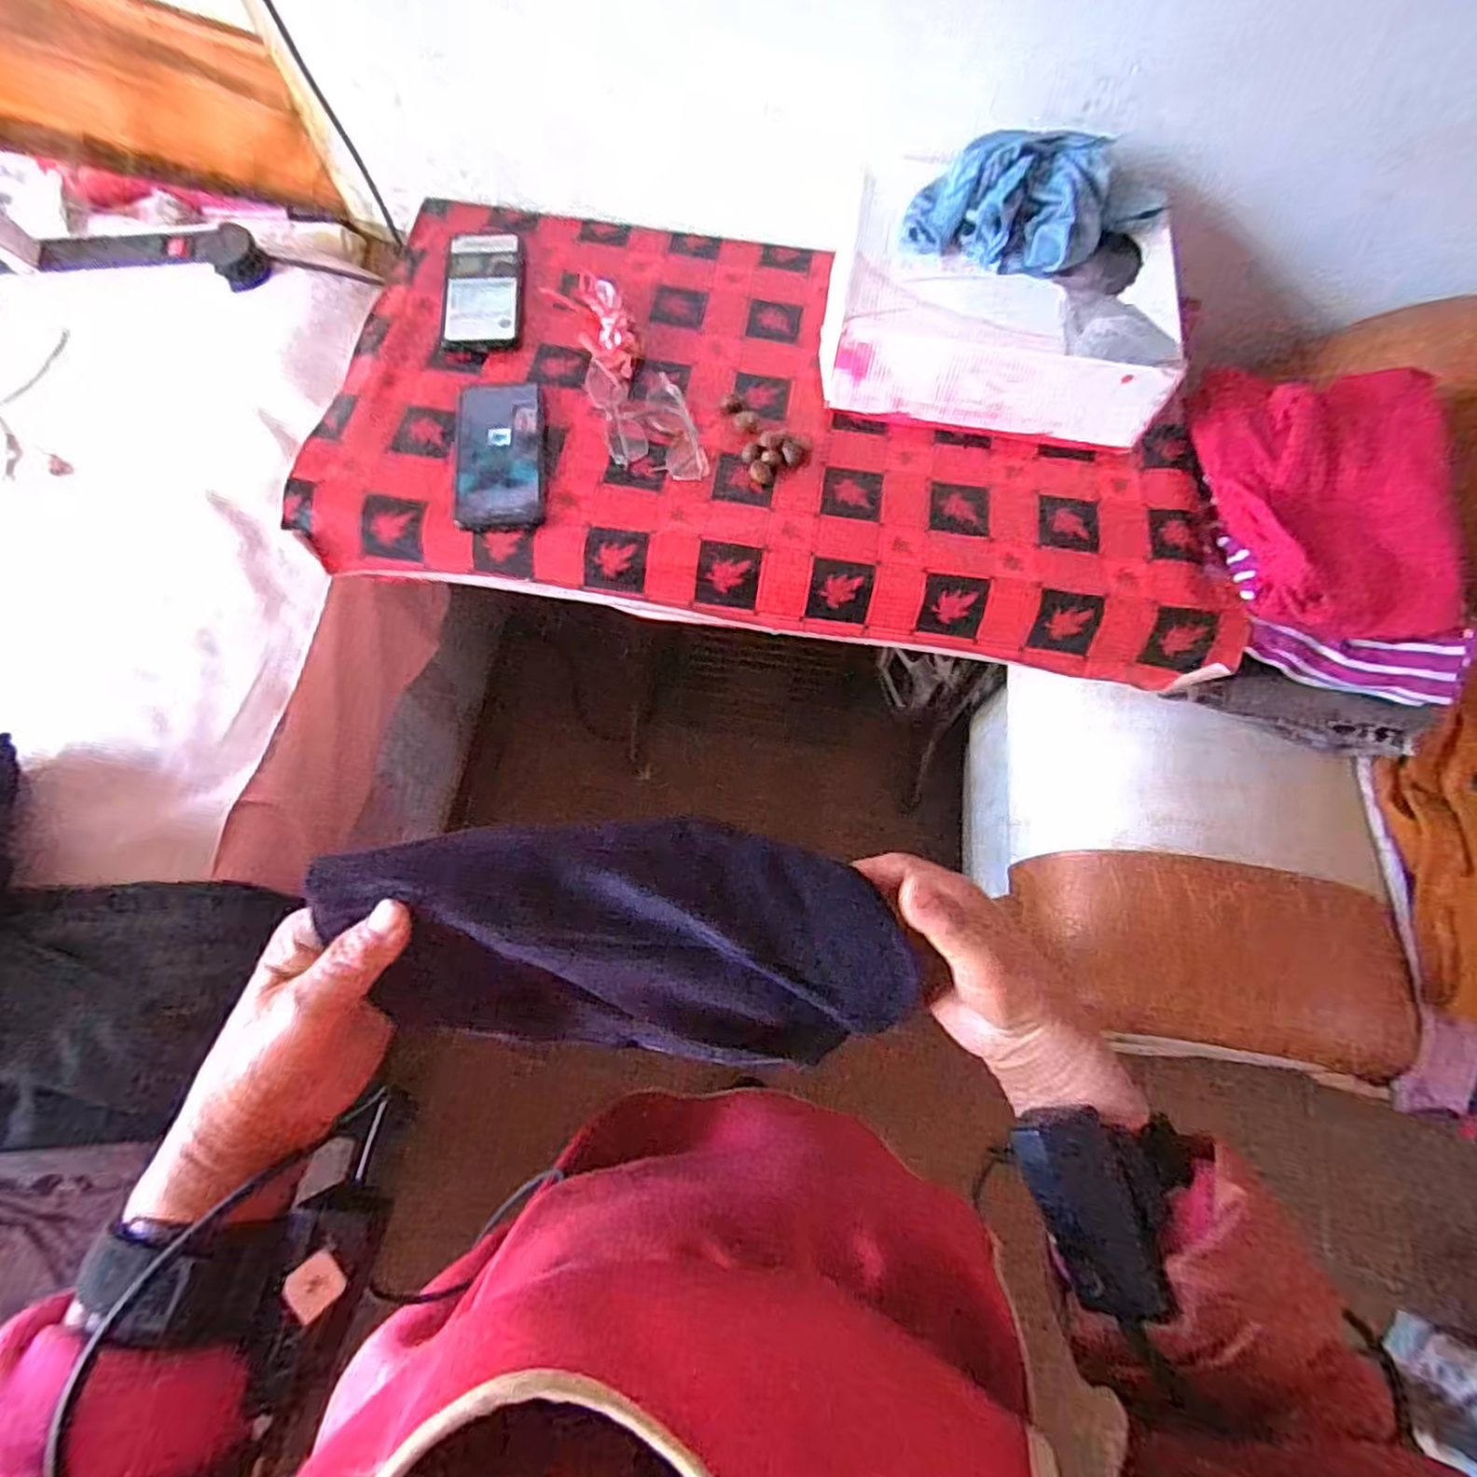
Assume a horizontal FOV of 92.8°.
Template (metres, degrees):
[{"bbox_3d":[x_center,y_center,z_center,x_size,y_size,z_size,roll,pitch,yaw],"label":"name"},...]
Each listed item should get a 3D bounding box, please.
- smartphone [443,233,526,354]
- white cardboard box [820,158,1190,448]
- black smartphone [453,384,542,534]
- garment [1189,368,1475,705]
[{"bbox_3d":[-0.258,-0.455,0.715,0.075,0.005,0.156,-2,72,-6],"label":"smartphone"},{"bbox_3d":[0.243,-0.417,0.670,0.301,0.081,0.239,12,69,2],"label":"white cardboard box"},{"bbox_3d":[-0.217,-0.262,0.642,0.075,0.008,0.169,-3,68,-7],"label":"black smartphone"},{"bbox_3d":[0.531,-0.186,0.628,0.191,0.102,0.293,-1,69,-3],"label":"garment"}]

